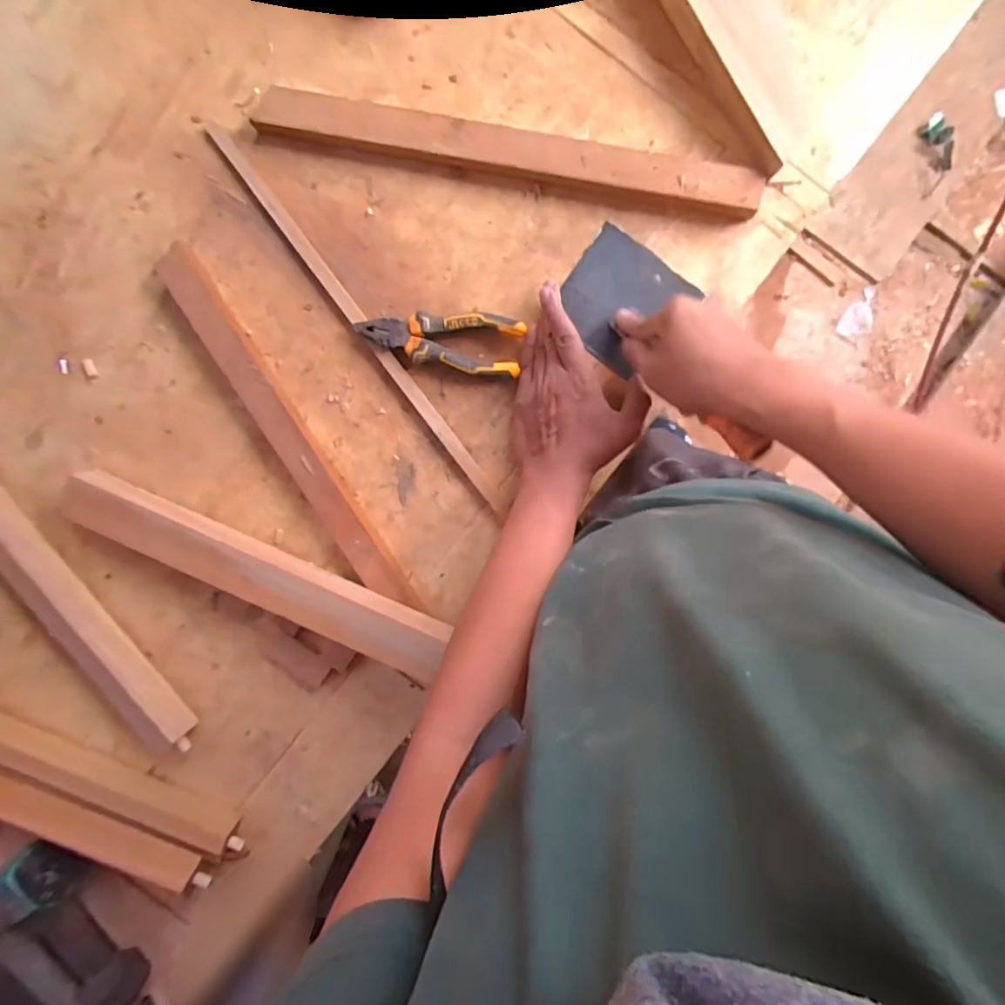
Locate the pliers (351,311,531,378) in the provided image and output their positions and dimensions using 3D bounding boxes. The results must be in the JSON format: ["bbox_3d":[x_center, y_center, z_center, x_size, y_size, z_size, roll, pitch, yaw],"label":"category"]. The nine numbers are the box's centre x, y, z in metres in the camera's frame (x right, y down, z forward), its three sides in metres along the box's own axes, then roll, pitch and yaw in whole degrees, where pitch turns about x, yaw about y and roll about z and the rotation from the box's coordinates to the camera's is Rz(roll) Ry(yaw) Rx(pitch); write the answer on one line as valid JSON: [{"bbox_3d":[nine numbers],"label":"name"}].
[{"bbox_3d":[-0.060,-0.152,0.507,0.151,0.021,0.054,4,100,1],"label":"pliers"}]

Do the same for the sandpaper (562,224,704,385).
[{"bbox_3d":[0.108,-0.186,0.494,0.099,0.012,0.101,37,98,-3],"label":"sandpaper"}]

